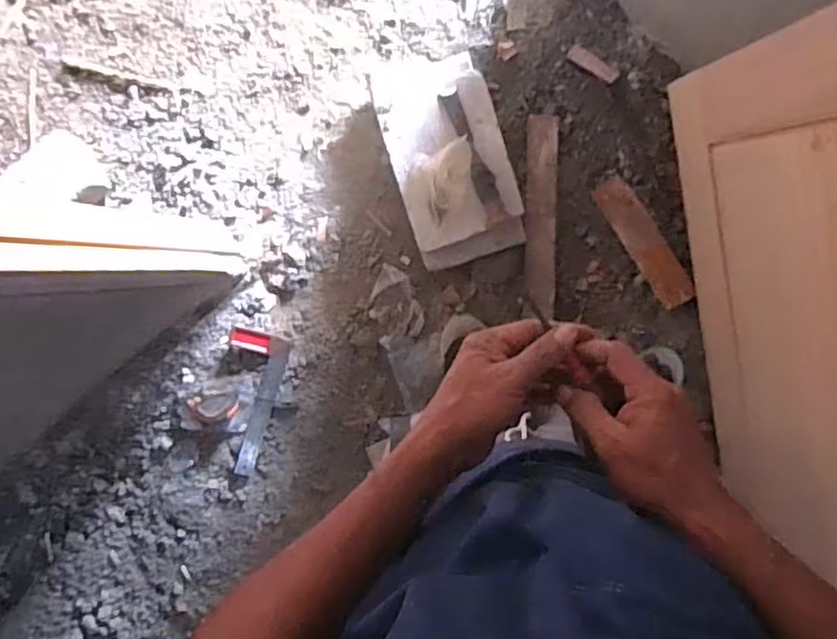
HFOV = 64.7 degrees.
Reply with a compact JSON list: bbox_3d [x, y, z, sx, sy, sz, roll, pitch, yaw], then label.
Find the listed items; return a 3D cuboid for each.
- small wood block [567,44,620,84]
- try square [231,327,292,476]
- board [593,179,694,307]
[{"bbox_3d":[0.340,-0.497,1.289,0.105,0.015,0.029,31,97,1],"label":"small wood block"},{"bbox_3d":[-0.365,0.176,1.394,0.115,0.030,0.308,17,96,3],"label":"try square"},{"bbox_3d":[0.460,-0.158,1.353,0.071,0.019,0.286,-33,83,23],"label":"board"}]

